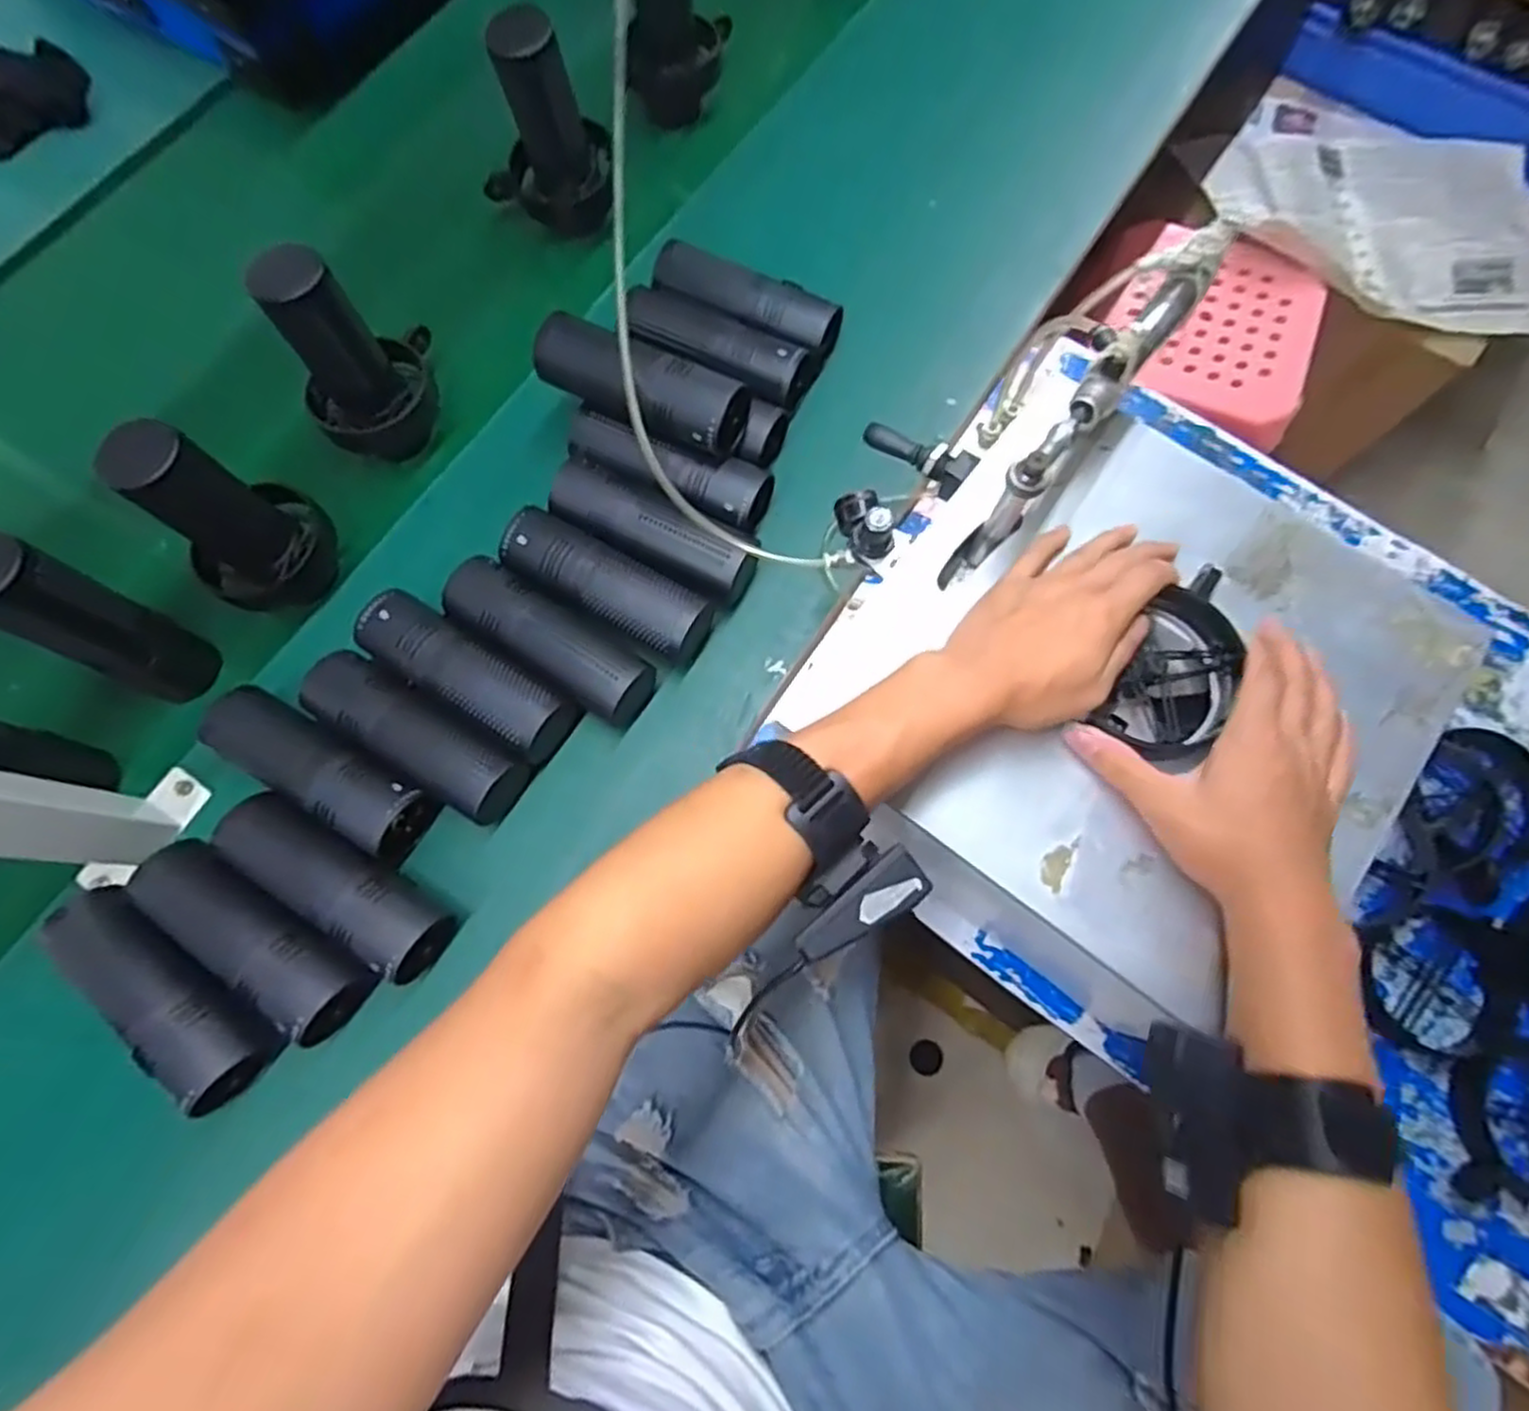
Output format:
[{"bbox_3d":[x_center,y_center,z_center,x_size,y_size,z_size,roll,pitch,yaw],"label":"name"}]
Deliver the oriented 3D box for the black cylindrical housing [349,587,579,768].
[{"bbox_3d":[-0.219,-0.021,0.548,0.166,0.047,0.055,31,76,8],"label":"black cylindrical housing"}]

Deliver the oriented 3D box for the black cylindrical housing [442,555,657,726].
[{"bbox_3d":[-0.161,-0.046,0.557,0.160,0.048,0.051,32,77,9],"label":"black cylindrical housing"}]

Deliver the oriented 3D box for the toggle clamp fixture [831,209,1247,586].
[{"bbox_3d":[0.140,-0.191,0.464,0.132,0.144,0.245,39,78,10],"label":"toggle clamp fixture"}]

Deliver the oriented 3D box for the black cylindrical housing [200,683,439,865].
[{"bbox_3d":[-0.316,0.046,0.528,0.155,0.053,0.055,30,76,8],"label":"black cylindrical housing"}]

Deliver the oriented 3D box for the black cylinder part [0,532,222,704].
[{"bbox_3d":[-0.458,-0.053,0.504,0.064,0.155,0.058,23,75,6],"label":"black cylinder part"}]

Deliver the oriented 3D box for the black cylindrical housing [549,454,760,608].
[{"bbox_3d":[-0.088,-0.133,0.578,0.166,0.047,0.057,28,76,8],"label":"black cylindrical housing"}]

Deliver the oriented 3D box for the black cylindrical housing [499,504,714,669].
[{"bbox_3d":[-0.123,-0.089,0.570,0.160,0.050,0.056,29,76,8],"label":"black cylindrical housing"}]

